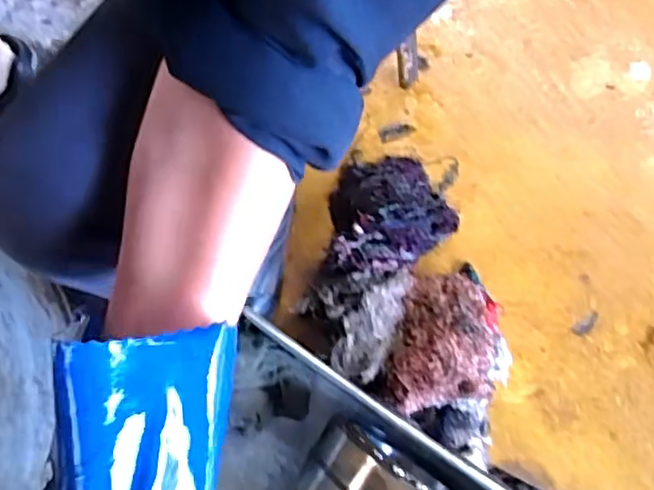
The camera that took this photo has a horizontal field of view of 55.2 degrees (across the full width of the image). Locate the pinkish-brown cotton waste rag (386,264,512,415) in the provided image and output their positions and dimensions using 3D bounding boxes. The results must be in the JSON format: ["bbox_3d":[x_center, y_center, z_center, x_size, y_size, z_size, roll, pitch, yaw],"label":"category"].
[{"bbox_3d":[0.139,0.108,0.750,0.149,0.092,0.168,-5,77,-2],"label":"pinkish-brown cotton waste rag"}]

